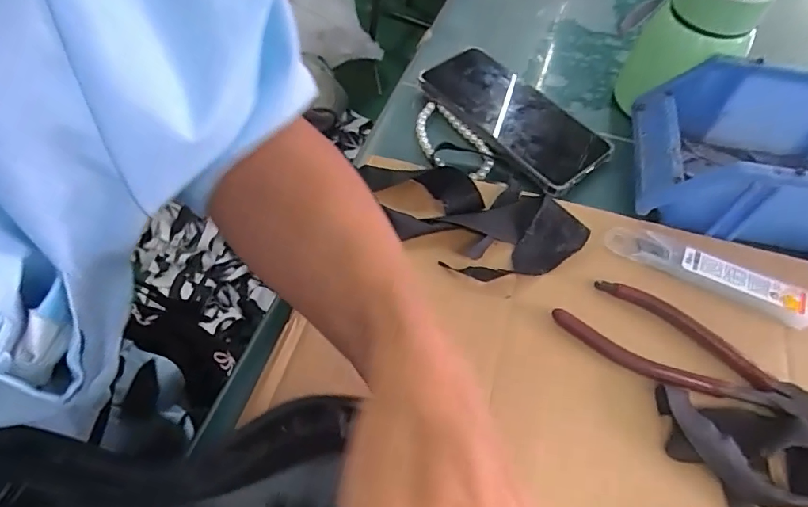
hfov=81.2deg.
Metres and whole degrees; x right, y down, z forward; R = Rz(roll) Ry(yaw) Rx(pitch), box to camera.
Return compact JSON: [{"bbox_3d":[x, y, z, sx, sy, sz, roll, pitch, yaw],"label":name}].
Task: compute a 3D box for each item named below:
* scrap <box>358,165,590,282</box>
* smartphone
[{"bbox_3d":[0.045,-0.022,0.325,0.152,0.022,0.080,9,58,4],"label":"scrap"},{"bbox_3d":[0.089,-0.119,0.393,0.081,0.013,0.161,-37,66,-22],"label":"smartphone"}]

